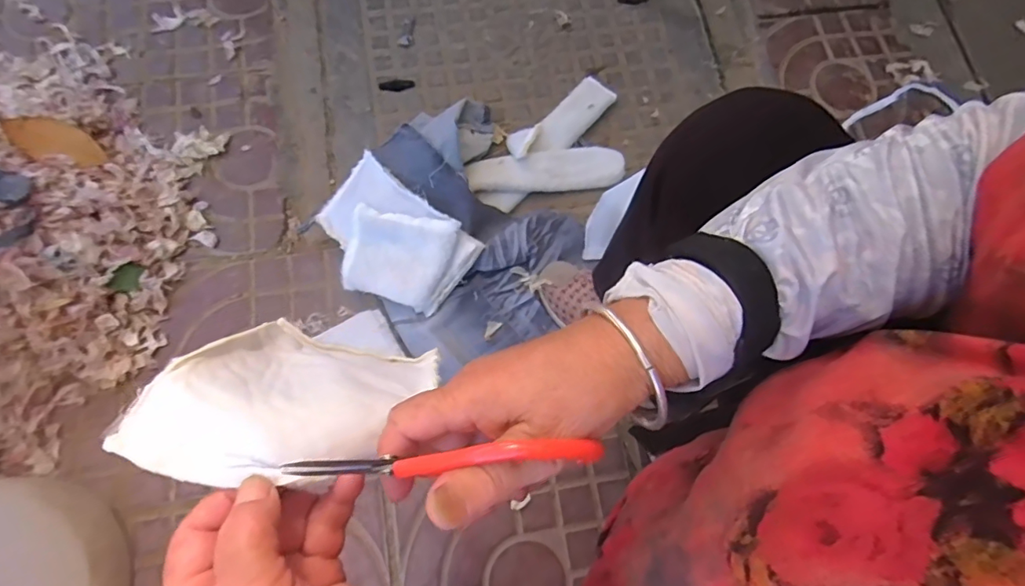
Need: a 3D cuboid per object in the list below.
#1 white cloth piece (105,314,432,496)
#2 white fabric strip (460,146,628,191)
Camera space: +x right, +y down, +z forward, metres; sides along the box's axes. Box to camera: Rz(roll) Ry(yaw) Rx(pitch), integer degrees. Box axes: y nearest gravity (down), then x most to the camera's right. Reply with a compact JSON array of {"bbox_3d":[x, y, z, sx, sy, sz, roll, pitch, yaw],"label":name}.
[{"bbox_3d":[-0.105,0.051,0.277,0.110,0.157,0.028,16,101,-4],"label":"white cloth piece"},{"bbox_3d":[0.046,-0.173,0.703,0.215,0.016,0.059,-4,75,-5],"label":"white fabric strip"}]

